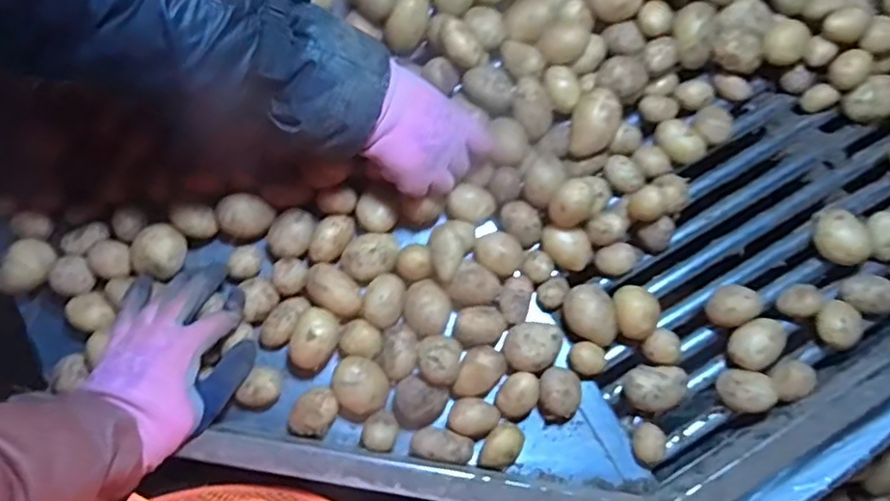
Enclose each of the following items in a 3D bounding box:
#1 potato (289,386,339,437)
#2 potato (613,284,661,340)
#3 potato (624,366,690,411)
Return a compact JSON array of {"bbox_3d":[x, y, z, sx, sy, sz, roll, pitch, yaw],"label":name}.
[{"bbox_3d":[-0.114,0.144,0.536,0.034,0.031,0.045,36,76,3],"label":"potato"},{"bbox_3d":[0.173,0.058,0.555,0.040,0.037,0.051,-8,78,-7],"label":"potato"},{"bbox_3d":[0.190,0.124,0.542,0.056,0.035,0.039,2,77,-5],"label":"potato"}]

